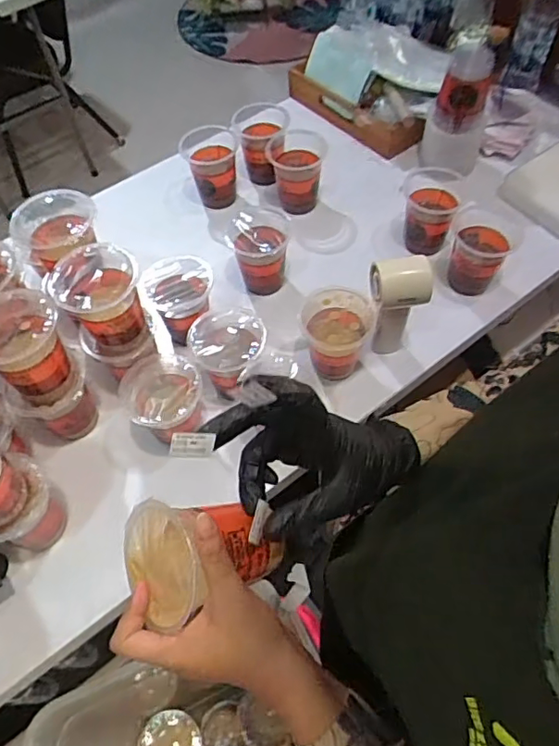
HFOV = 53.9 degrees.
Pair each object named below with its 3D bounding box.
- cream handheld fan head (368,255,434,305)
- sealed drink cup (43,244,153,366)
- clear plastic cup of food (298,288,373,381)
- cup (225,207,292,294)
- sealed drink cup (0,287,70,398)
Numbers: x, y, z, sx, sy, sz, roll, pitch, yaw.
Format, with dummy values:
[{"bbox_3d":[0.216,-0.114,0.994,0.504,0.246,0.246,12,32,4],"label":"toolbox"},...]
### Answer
[{"bbox_3d":[0.142,-0.103,0.634,0.070,0.047,0.051,-5,58,0],"label":"cream handheld fan head"},{"bbox_3d":[-0.195,-0.076,0.613,0.088,0.125,0.084,-1,58,2],"label":"sealed drink cup"},{"bbox_3d":[0.072,-0.039,0.703,0.080,0.109,0.083,-1,58,2],"label":"clear plastic cup of food"},{"bbox_3d":[-0.026,-0.165,0.769,0.079,0.096,0.087,-1,58,2],"label":"cup"},{"bbox_3d":[-0.268,-0.030,0.574,0.088,0.096,0.086,-1,58,2],"label":"sealed drink cup"}]

